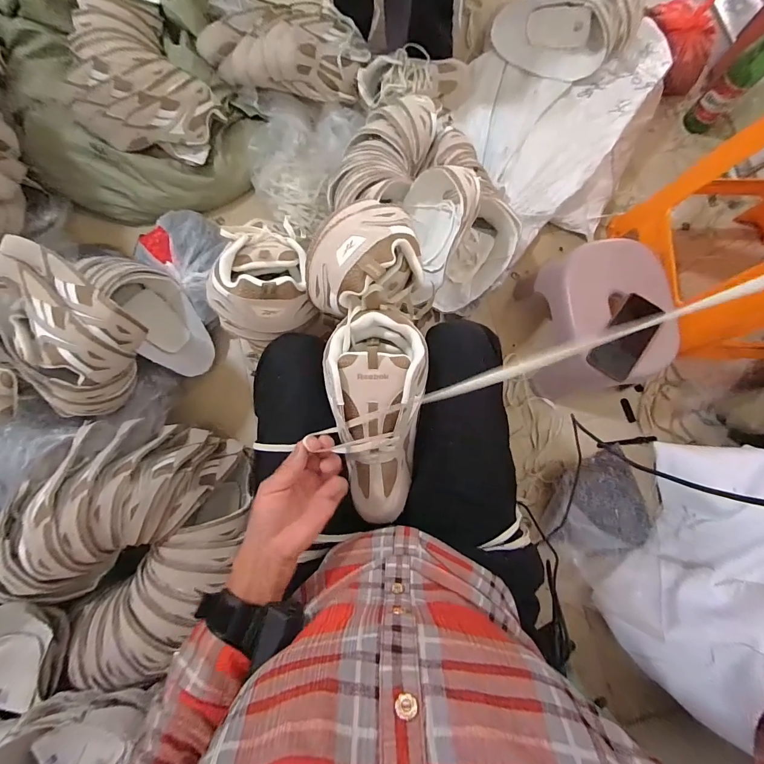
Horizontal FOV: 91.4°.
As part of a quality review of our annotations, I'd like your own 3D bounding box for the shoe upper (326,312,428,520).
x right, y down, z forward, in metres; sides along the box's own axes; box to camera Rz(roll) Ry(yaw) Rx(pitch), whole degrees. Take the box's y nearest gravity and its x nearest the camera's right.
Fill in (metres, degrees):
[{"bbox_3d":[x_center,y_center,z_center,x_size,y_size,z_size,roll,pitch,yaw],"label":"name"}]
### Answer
[{"bbox_3d":[-0.004,0.045,0.453,0.112,0.064,0.245,-2,98,0],"label":"shoe upper"}]

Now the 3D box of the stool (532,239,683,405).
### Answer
[{"bbox_3d":[0.424,-0.115,0.787,0.189,0.207,0.270,-18,82,-2],"label":"stool"}]

